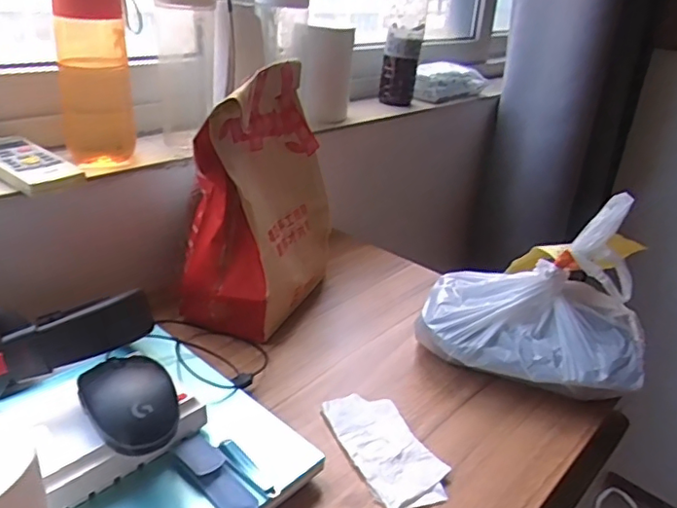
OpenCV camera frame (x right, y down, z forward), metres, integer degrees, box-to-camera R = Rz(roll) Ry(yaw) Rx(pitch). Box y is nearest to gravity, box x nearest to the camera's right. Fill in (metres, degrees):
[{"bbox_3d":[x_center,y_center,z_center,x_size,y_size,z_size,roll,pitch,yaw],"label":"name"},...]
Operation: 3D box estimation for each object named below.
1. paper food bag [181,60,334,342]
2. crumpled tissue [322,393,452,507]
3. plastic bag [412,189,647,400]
[{"bbox_3d":[-0.086,-0.062,0.656,0.117,0.253,0.198,14,28,17],"label":"paper food bag"},{"bbox_3d":[0.039,0.165,0.504,0.064,0.011,0.131,-9,30,-26],"label":"crumpled tissue"},{"bbox_3d":[0.205,0.040,0.597,0.217,0.173,0.153,12,28,14],"label":"plastic bag"}]

